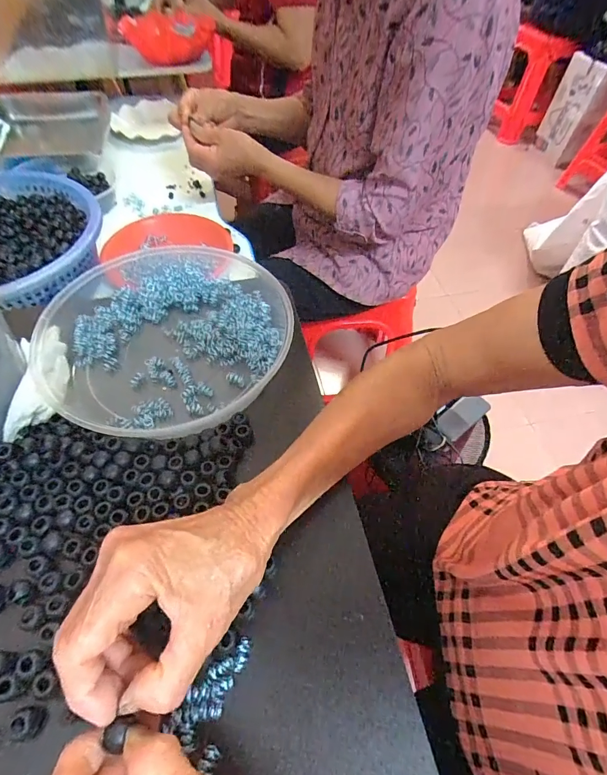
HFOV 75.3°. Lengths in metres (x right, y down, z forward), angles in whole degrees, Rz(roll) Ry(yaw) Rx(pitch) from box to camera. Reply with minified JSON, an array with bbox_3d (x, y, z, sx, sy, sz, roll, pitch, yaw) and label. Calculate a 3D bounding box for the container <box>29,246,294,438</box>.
[{"bbox_3d":[-0.134,-0.055,0.387,0.220,0.049,0.203,1,55,-1],"label":"container"}]

